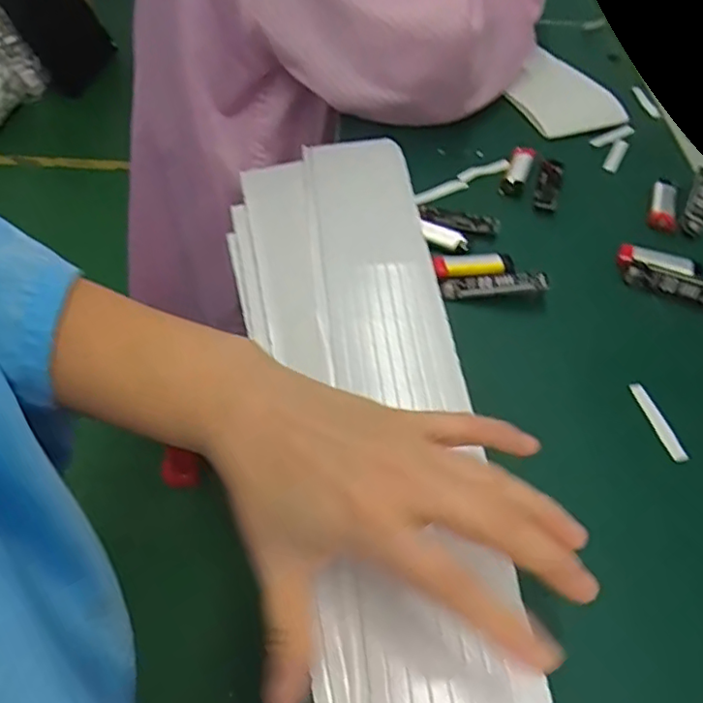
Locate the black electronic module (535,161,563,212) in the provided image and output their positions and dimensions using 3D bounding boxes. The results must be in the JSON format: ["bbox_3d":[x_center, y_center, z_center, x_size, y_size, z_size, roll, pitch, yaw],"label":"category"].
[{"bbox_3d":[0.156,-0.133,0.475,0.018,0.005,0.068,17,52,11],"label":"black electronic module"}]

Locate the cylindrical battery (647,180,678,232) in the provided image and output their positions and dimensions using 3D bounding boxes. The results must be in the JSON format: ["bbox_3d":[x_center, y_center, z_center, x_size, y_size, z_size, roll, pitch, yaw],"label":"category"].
[{"bbox_3d":[0.236,-0.112,0.457,0.019,0.009,0.053,16,52,11],"label":"cylindrical battery"}]

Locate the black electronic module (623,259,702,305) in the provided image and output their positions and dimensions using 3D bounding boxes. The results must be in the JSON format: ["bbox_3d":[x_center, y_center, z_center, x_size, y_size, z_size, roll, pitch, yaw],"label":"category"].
[{"bbox_3d":[0.216,-0.042,0.399,0.066,0.017,0.011,23,54,16],"label":"black electronic module"}]

